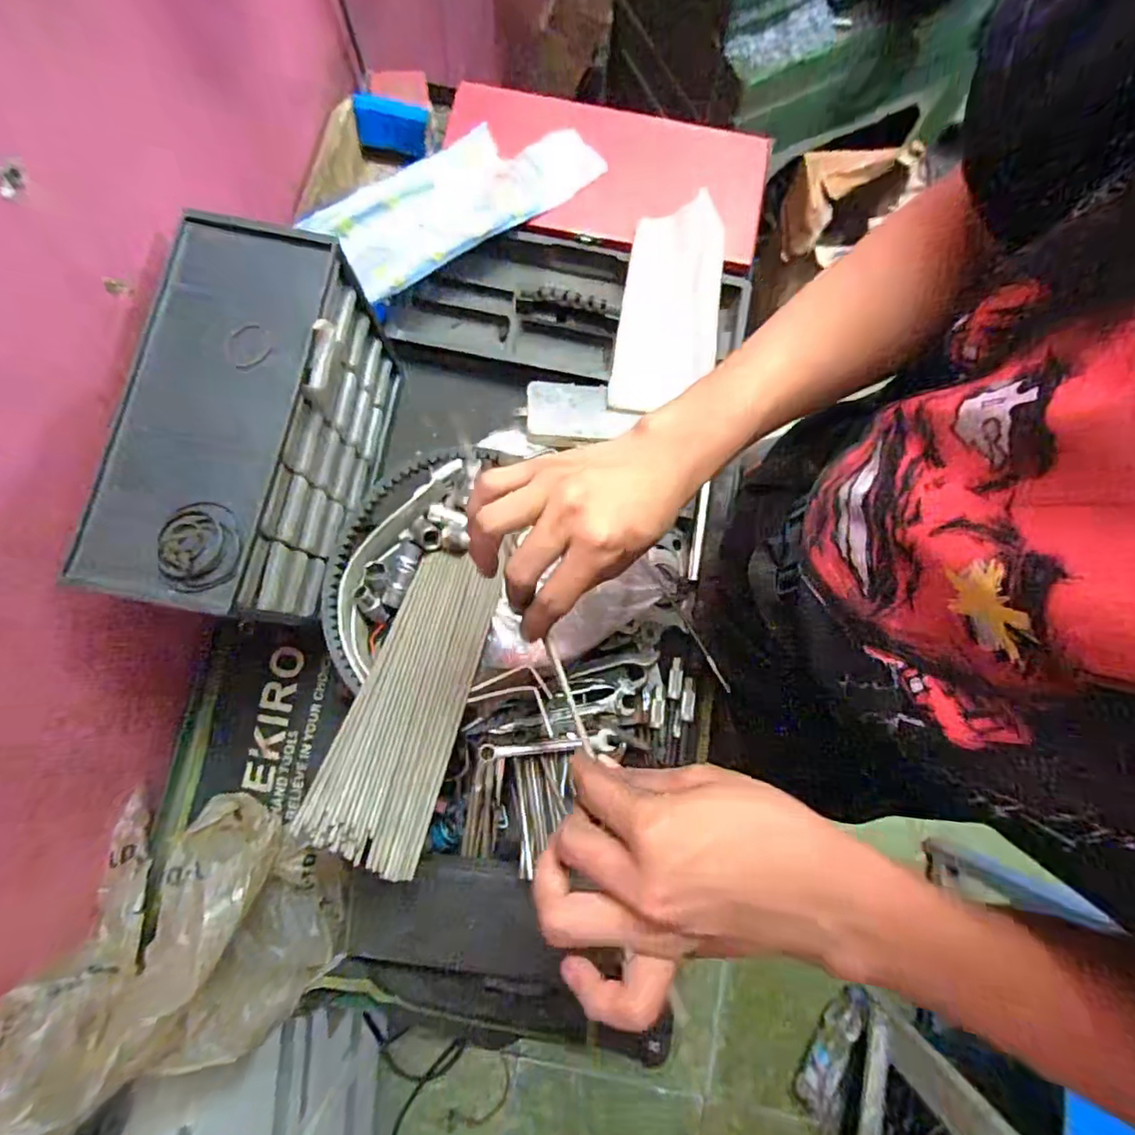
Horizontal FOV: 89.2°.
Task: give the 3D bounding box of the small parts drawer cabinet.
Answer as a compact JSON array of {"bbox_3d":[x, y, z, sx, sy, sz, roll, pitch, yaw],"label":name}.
[{"bbox_3d":[-0.264,-0.105,0.501,0.139,0.174,0.288,7,79,0],"label":"small parts drawer cabinet"}]

